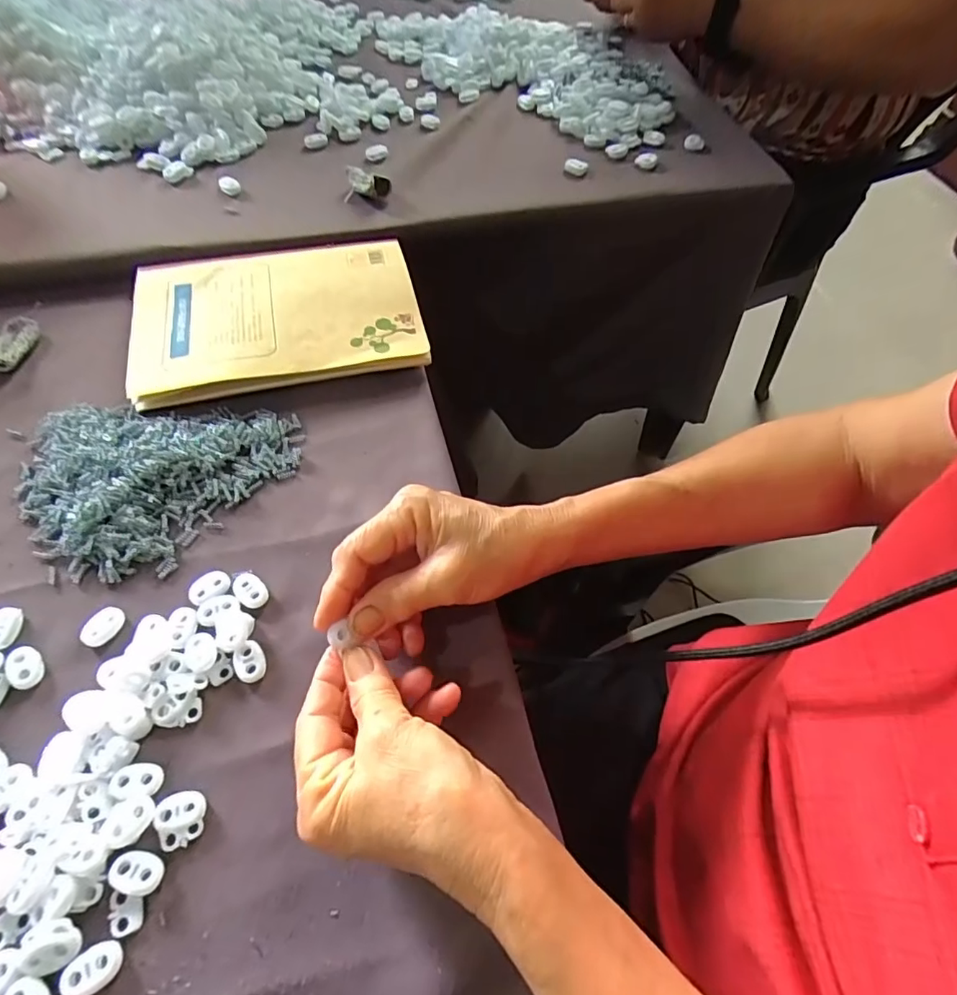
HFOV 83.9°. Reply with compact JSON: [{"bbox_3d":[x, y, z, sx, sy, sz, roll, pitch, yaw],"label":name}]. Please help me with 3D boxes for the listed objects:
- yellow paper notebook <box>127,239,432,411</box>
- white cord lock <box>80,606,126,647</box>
[{"bbox_3d":[-0.153,-0.144,0.399,0.204,0.013,0.147,-14,62,-10],"label":"yellow paper notebook"},{"bbox_3d":[-0.206,0.071,0.292,0.016,0.004,0.022,33,65,15],"label":"white cord lock"}]

